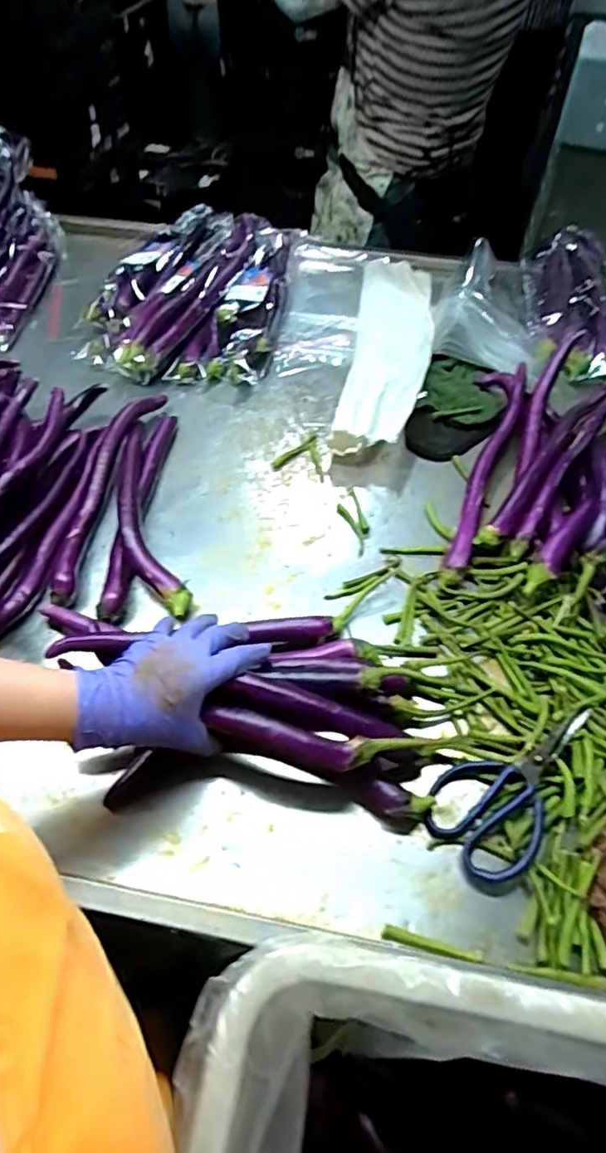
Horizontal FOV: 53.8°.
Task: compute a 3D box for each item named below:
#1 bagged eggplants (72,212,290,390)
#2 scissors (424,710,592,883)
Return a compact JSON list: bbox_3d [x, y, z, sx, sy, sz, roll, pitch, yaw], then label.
[{"bbox_3d":[-0.178,-0.454,0.952,0.294,0.097,0.383,3,52,5],"label":"bagged eggplants"},{"bbox_3d":[0.185,0.175,0.528,0.090,0.022,0.172,34,61,25],"label":"scissors"}]

